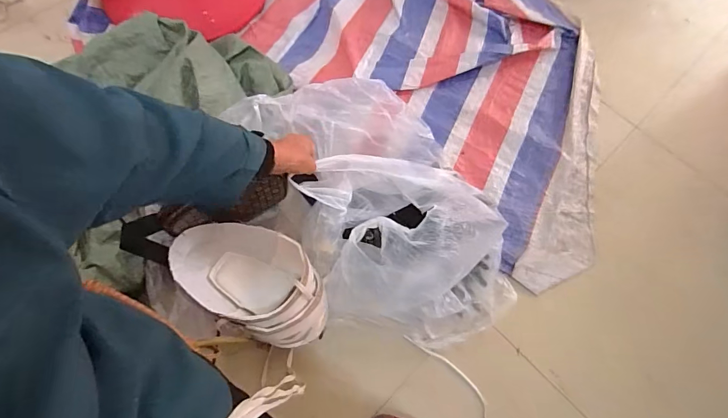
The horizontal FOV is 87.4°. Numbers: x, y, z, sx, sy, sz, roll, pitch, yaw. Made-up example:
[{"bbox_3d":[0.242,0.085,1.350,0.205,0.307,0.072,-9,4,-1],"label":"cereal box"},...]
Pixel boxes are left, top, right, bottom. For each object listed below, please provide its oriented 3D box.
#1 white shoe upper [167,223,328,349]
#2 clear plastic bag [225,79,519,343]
[{"bbox_3d":[-0.190,0.108,0.643,0.287,0.121,0.157,26,69,7],"label":"white shoe upper"},{"bbox_3d":[0.028,-0.008,0.695,0.334,0.183,0.545,-35,74,-14],"label":"clear plastic bag"}]

